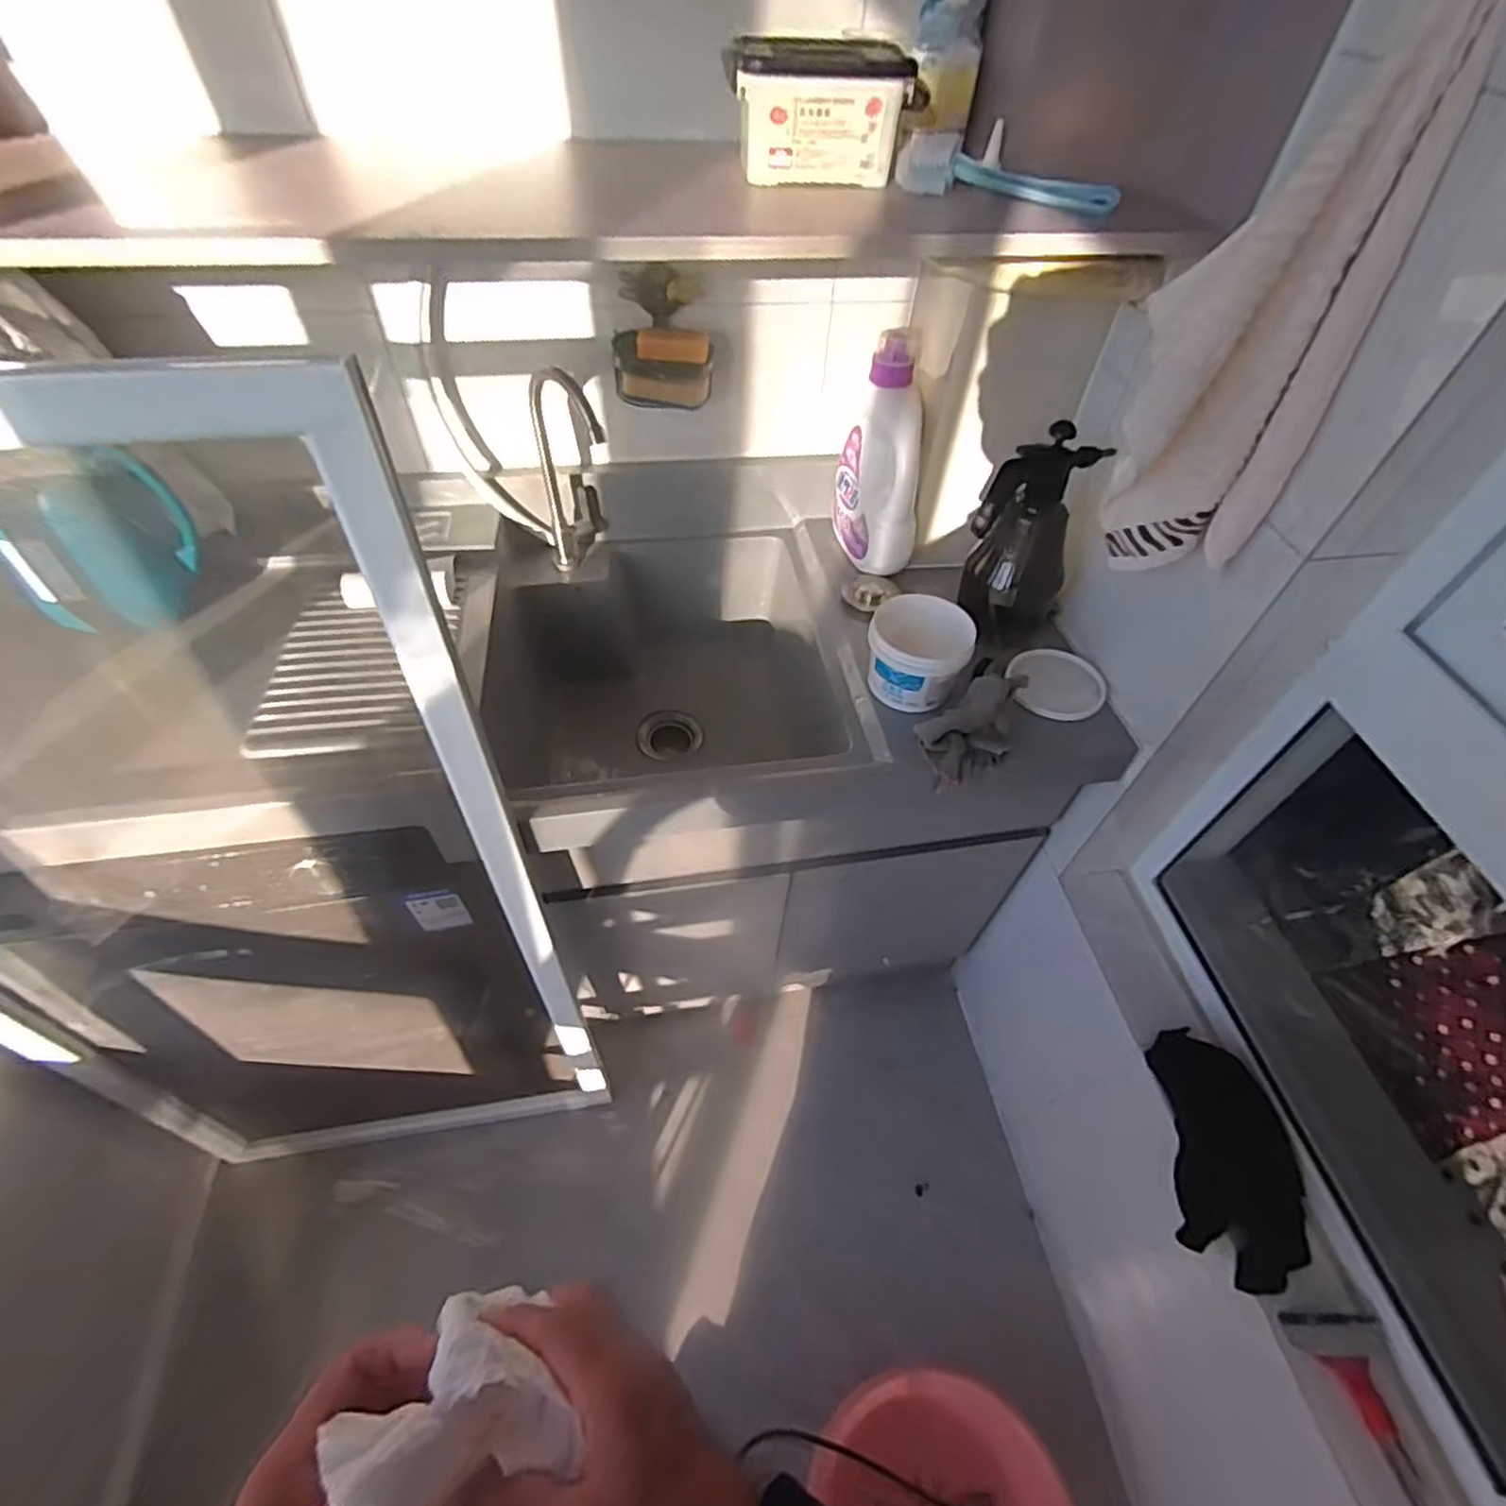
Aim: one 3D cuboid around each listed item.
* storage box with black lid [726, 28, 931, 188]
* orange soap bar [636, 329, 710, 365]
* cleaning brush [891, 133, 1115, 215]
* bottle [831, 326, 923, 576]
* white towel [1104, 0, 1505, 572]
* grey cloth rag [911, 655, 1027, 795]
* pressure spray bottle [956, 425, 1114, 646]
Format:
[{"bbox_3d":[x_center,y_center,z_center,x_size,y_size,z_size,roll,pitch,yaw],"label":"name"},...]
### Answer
[{"bbox_3d":[0.072,-0.648,0.722,0.198,0.094,0.103,-2,52,-5],"label":"storage box with black lid"},{"bbox_3d":[-0.104,-0.540,0.942,0.093,0.028,0.038,7,52,3],"label":"orange soap bar"},{"bbox_3d":[0.254,-0.582,0.713,0.219,0.039,0.046,15,52,9],"label":"cleaning brush"},{"bbox_3d":[0.184,-0.416,1.018,0.071,0.270,0.180,-10,53,-10],"label":"bottle"},{"bbox_3d":[0.437,-0.367,0.621,0.159,0.416,0.125,22,54,14],"label":"white towel"},{"bbox_3d":[0.265,-0.037,0.851,0.140,0.079,0.094,-27,58,-22],"label":"grey cloth rag"},{"bbox_3d":[0.359,-0.288,0.933,0.133,0.253,0.120,23,54,15],"label":"pressure spray bottle"}]

